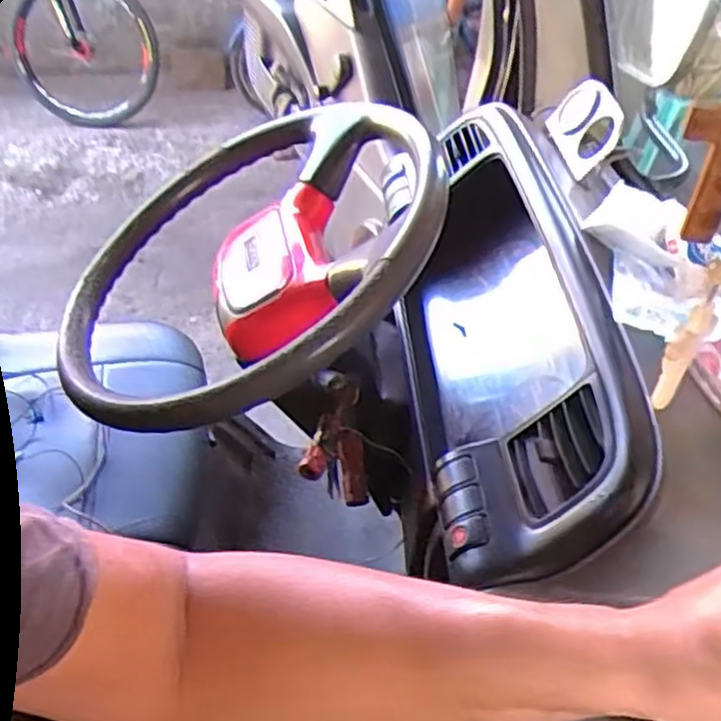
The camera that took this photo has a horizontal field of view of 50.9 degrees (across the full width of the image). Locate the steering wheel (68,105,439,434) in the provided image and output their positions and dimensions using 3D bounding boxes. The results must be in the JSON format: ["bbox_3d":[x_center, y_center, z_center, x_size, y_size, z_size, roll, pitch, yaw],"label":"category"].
[{"bbox_3d":[-0.105,-0.100,0.715,0.371,0.091,0.399,-16,37,22],"label":"steering wheel"}]

